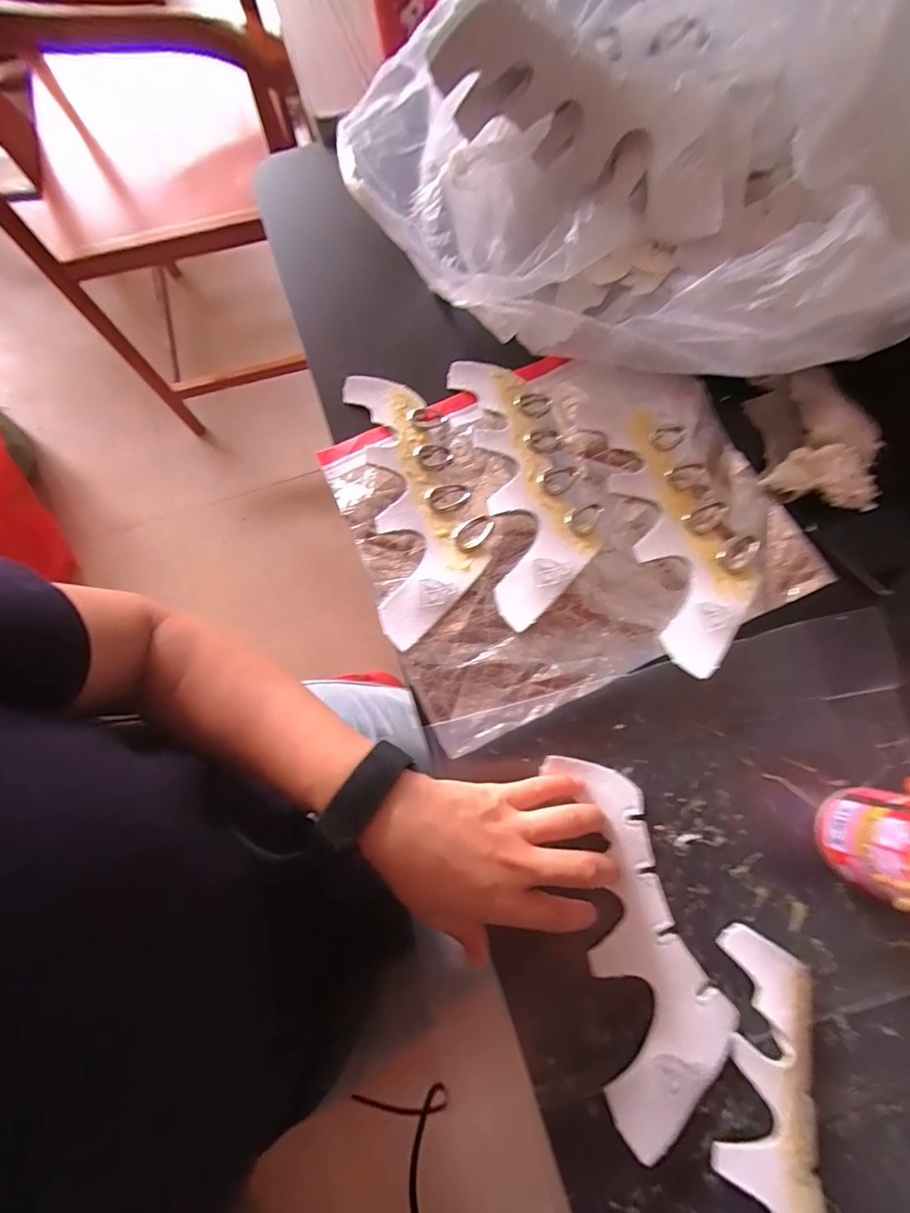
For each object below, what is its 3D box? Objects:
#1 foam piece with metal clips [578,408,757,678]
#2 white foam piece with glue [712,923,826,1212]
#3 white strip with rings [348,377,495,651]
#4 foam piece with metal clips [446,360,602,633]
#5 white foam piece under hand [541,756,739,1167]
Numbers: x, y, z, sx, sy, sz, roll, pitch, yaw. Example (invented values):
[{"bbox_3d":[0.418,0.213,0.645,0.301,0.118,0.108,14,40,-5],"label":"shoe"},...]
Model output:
[{"bbox_3d":[0.165,-0.059,0.351,0.079,0.016,0.205,-14,78,-2],"label":"foam piece with metal clips"},{"bbox_3d":[0.178,0.304,0.268,0.070,0.016,0.212,12,78,4],"label":"white foam piece with glue"},{"bbox_3d":[-0.028,-0.082,0.364,0.086,0.009,0.208,-14,78,-2],"label":"white strip with rings"},{"bbox_3d":[0.054,-0.096,0.364,0.079,0.011,0.213,-12,78,-1],"label":"foam piece with metal clips"},{"bbox_3d":[0.116,0.201,0.299,0.076,0.009,0.212,-10,75,-1],"label":"white foam piece under hand"}]

